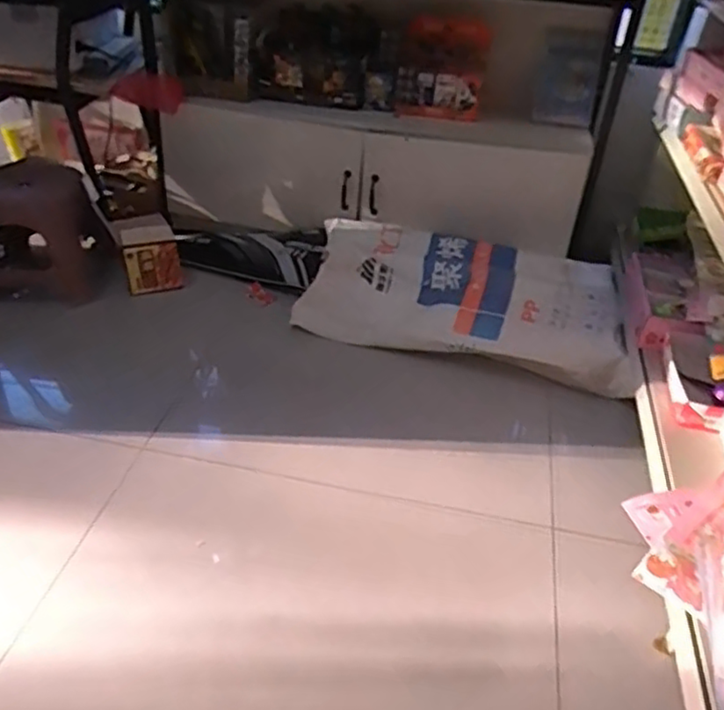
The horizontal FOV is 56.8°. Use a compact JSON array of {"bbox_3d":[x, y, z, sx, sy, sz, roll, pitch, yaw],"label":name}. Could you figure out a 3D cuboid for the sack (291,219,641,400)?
[{"bbox_3d":[0.253,-0.130,1.657,0.804,0.201,0.319,15,38,14],"label":"sack"}]

